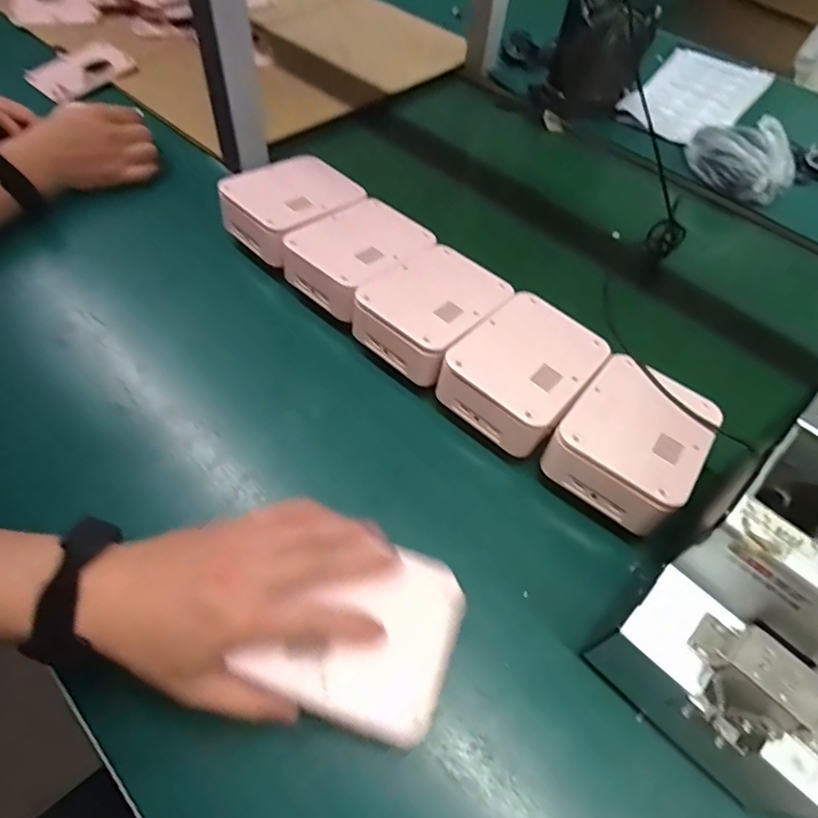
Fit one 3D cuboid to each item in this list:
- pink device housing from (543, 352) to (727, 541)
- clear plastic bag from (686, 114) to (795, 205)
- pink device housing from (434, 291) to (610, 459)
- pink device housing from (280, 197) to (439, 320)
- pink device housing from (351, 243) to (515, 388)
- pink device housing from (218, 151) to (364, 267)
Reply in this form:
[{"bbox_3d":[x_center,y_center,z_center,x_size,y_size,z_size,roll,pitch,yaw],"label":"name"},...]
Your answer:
[{"bbox_3d":[0.177,0.019,0.426,0.096,0.042,0.129,34,59,20],"label":"pink device housing"},{"bbox_3d":[0.412,-0.319,0.685,0.056,0.077,0.134,-36,63,-25],"label":"clear plastic bag"},{"bbox_3d":[0.098,-0.035,0.463,0.099,0.040,0.130,36,60,21],"label":"pink device housing"},{"bbox_3d":[-0.046,-0.152,0.540,0.101,0.044,0.129,39,61,23],"label":"pink device housing"},{"bbox_3d":[0.023,-0.094,0.501,0.101,0.042,0.128,37,60,22],"label":"pink device housing"},{"bbox_3d":[-0.119,-0.216,0.573,0.134,0.043,0.100,-35,63,-25],"label":"pink device housing"}]

